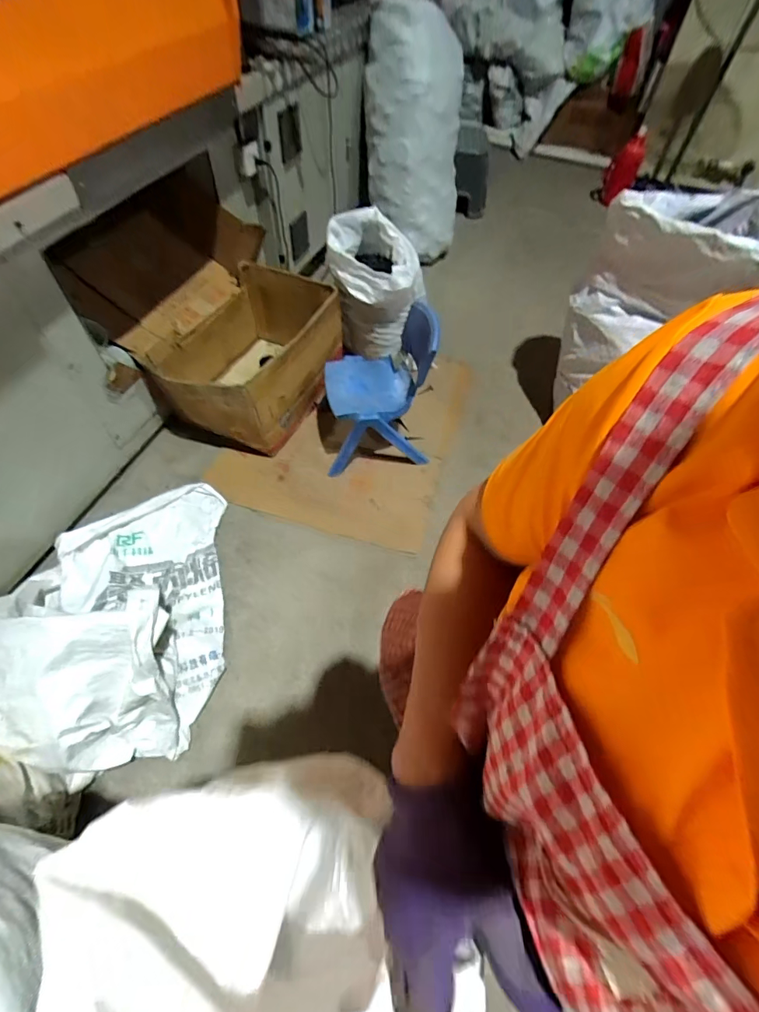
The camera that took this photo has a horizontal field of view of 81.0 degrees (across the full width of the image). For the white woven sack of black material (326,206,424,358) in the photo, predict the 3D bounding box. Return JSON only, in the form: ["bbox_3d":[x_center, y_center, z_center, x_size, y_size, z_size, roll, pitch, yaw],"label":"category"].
[{"bbox_3d":[-0.012,-0.799,1.688,0.347,0.446,0.245,20,57,10],"label":"white woven sack of black material"}]

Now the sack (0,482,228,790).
[{"bbox_3d":[-0.698,0.213,1.153,0.626,0.273,0.797,15,57,6],"label":"sack"}]

